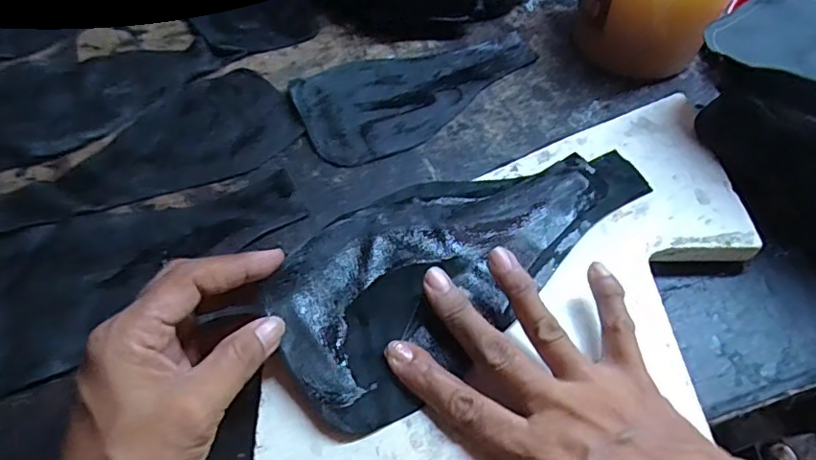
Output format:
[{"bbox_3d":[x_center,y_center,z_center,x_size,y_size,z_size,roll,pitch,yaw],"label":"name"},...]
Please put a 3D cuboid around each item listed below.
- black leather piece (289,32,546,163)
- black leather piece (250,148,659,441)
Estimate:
[{"bbox_3d":[0.011,-0.118,0.442,0.207,0.005,0.100,-27,60,-22],"label":"black leather piece"},{"bbox_3d":[0.039,0.008,0.317,0.243,0.017,0.107,-28,61,-23],"label":"black leather piece"}]

